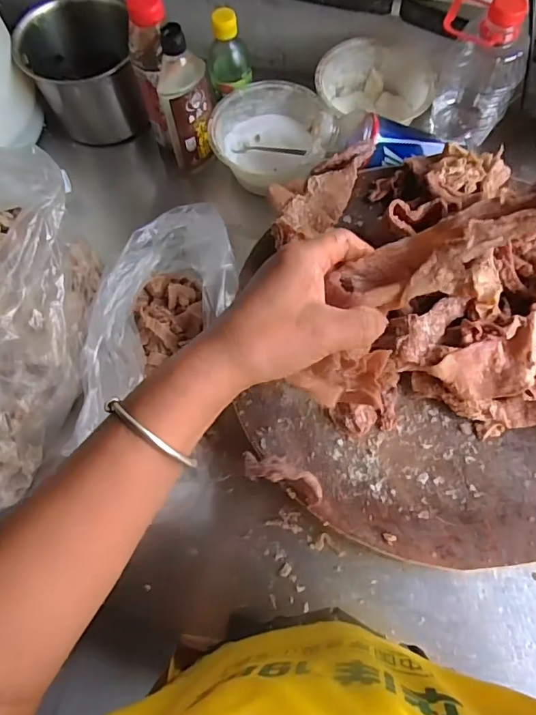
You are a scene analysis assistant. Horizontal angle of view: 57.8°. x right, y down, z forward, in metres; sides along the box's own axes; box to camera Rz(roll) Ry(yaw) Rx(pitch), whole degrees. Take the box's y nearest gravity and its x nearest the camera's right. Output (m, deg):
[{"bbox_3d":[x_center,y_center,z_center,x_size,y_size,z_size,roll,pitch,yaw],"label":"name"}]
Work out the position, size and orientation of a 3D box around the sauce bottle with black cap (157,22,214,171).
[{"bbox_3d":[-0.105,-0.332,0.627,0.063,0.180,0.051,-9,70,-2],"label":"sauce bottle with black cap"}]

